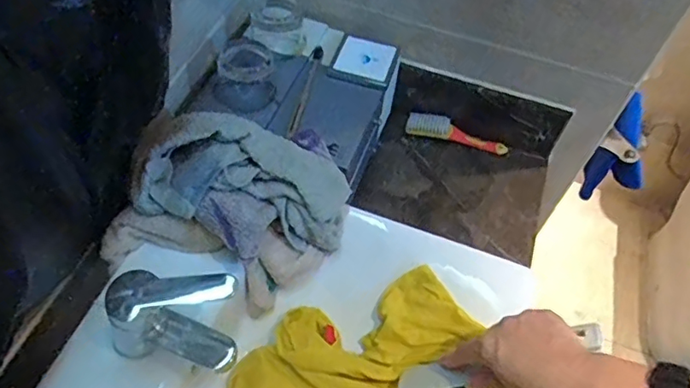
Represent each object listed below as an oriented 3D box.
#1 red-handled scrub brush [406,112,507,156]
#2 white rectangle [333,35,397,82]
[{"bbox_3d":[0.182,-0.100,0.892,0.162,0.029,0.029,17,55,7],"label":"red-handled scrub brush"},{"bbox_3d":[0.030,-0.198,0.790,0.076,0.009,0.072,18,55,8],"label":"white rectangle"}]

